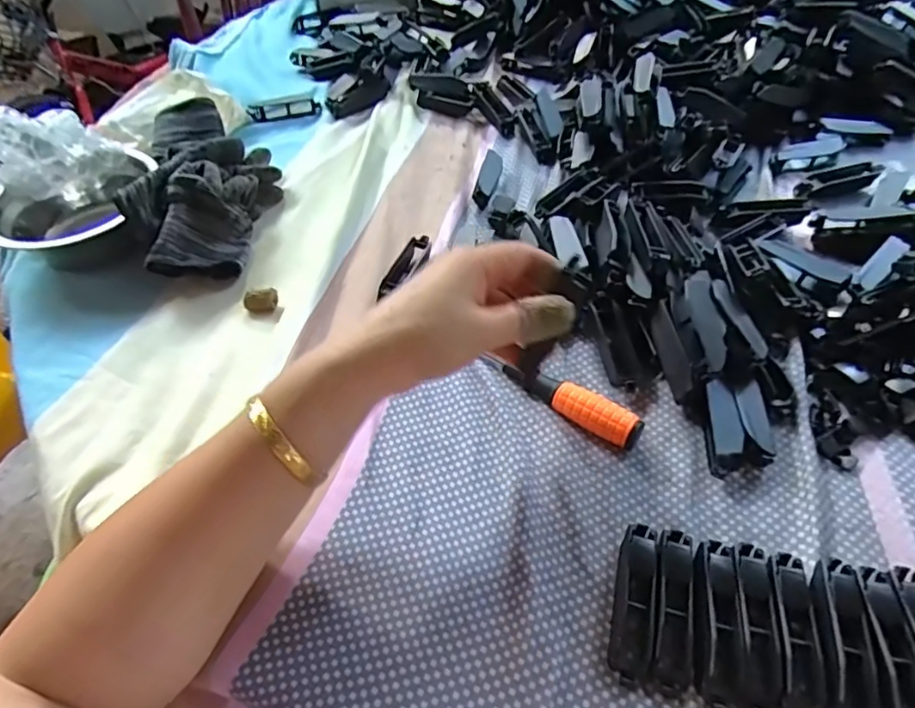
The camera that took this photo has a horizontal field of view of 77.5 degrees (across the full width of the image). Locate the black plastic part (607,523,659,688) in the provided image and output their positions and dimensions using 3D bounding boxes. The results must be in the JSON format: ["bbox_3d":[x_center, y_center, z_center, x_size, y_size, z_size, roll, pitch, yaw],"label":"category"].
[{"bbox_3d":[0.089,0.121,0.285,0.018,0.016,0.075,10,52,12],"label":"black plastic part"}]

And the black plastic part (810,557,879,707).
[{"bbox_3d":[0.180,0.135,0.268,0.021,0.017,0.074,7,52,10],"label":"black plastic part"}]

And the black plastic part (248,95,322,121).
[{"bbox_3d":[-0.187,-0.269,0.621,0.075,0.012,0.031,-9,51,-4],"label":"black plastic part"}]

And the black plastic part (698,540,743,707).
[{"bbox_3d":[0.126,0.128,0.276,0.017,0.016,0.073,7,51,9],"label":"black plastic part"}]

